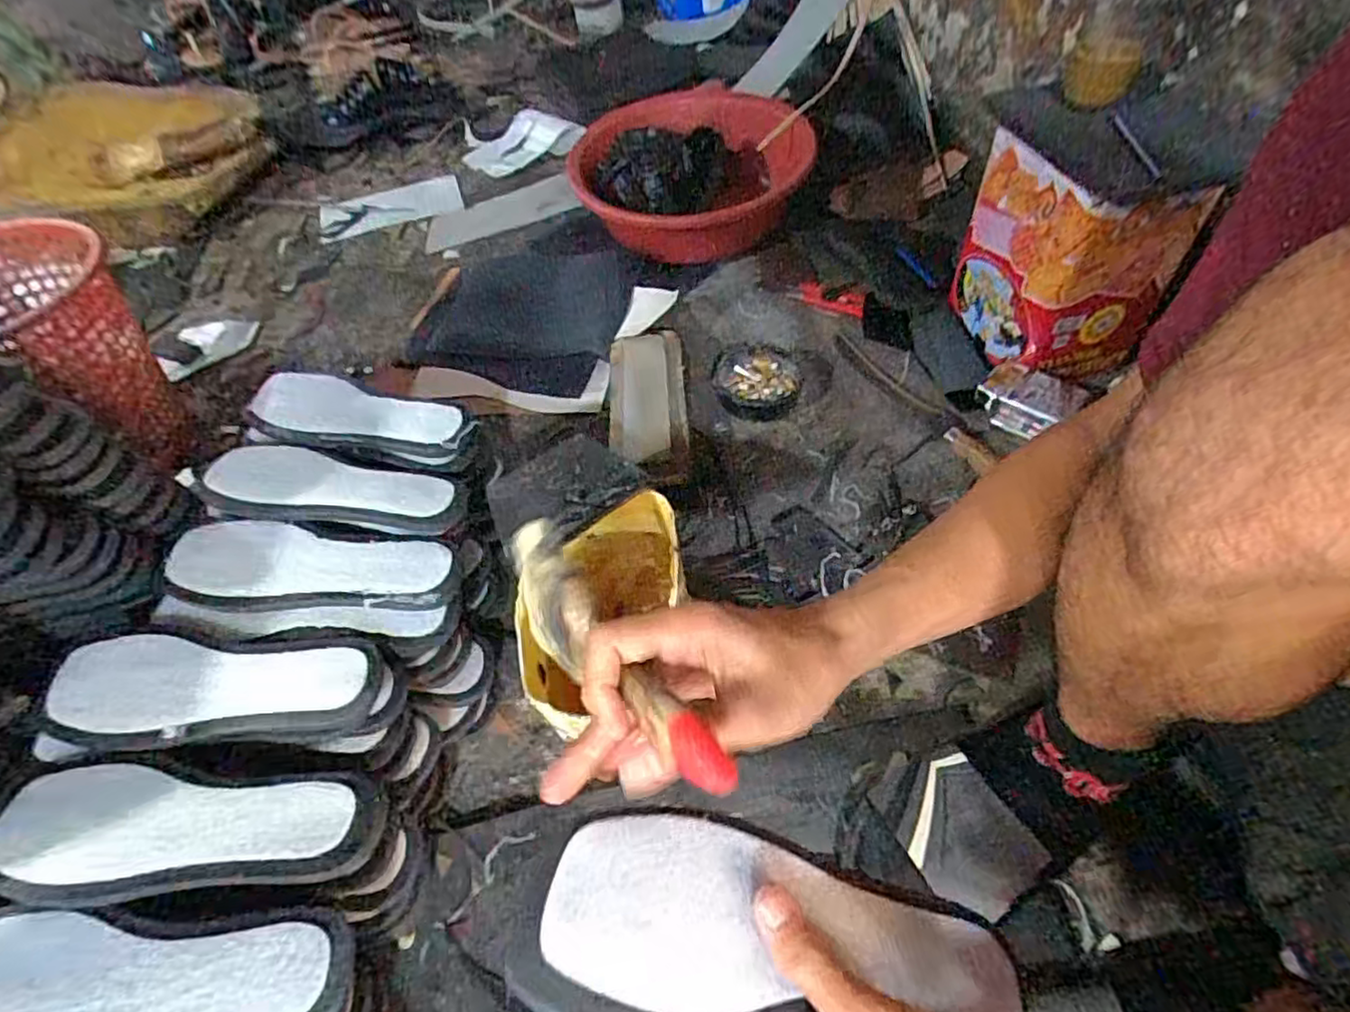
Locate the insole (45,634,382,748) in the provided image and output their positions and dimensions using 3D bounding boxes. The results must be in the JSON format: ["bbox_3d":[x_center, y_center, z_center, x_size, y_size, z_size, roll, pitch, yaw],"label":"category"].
[{"bbox_3d":[-0.336,0.134,0.479,0.232,0.019,0.075,1,53,3],"label":"insole"}]

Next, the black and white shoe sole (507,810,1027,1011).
[{"bbox_3d":[0.049,0.190,0.295,0.233,0.012,0.083,15,52,-14],"label":"black and white shoe sole"}]

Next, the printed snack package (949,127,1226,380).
[{"bbox_3d":[0.413,-0.264,0.699,0.146,0.202,0.164,-15,56,-4],"label":"printed snack package"}]

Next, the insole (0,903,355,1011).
[{"bbox_3d":[-0.308,0.275,0.374,0.234,0.019,0.081,-4,53,3],"label":"insole"}]

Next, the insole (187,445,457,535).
[{"bbox_3d":[-0.308,-0.015,0.581,0.233,0.016,0.071,7,54,11],"label":"insole"}]

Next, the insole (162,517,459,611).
[{"bbox_3d":[-0.297,0.048,0.536,0.234,0.011,0.077,1,54,8],"label":"insole"}]

